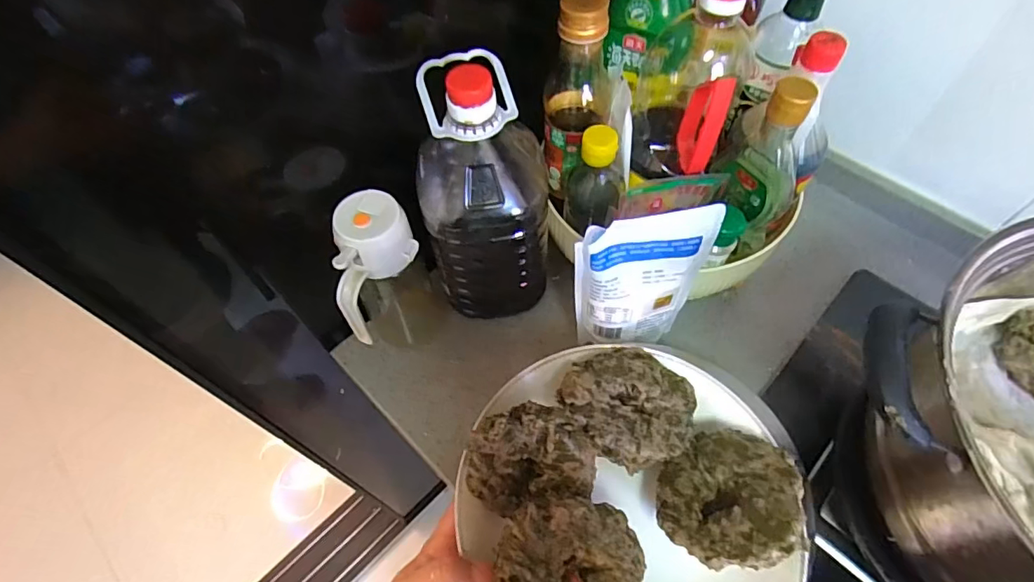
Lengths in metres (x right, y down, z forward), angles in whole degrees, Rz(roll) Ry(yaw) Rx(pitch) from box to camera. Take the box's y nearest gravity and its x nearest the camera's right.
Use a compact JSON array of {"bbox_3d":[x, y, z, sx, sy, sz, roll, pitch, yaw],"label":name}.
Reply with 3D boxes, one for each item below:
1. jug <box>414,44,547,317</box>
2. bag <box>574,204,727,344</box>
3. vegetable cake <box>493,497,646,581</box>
[{"bbox_3d":[-0.027,-0.087,0.493,0.115,0.253,0.110,-4,58,-2],"label":"jug"},{"bbox_3d":[0.109,-0.002,0.471,0.114,0.162,0.038,-7,58,-4],"label":"bag"},{"bbox_3d":[0.028,0.151,0.282,0.078,0.017,0.069,5,73,-13],"label":"vegetable cake"}]

